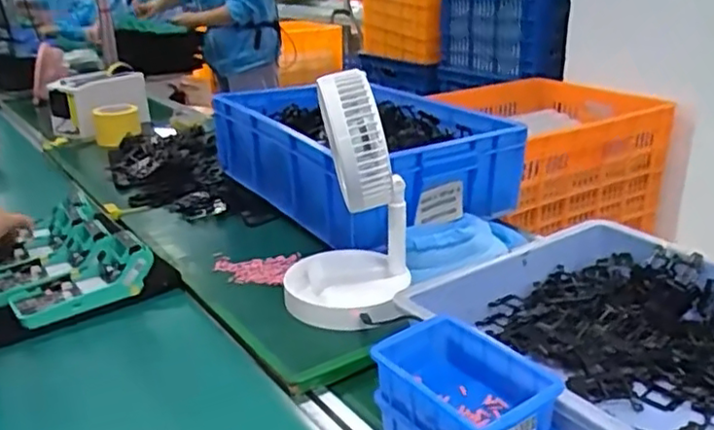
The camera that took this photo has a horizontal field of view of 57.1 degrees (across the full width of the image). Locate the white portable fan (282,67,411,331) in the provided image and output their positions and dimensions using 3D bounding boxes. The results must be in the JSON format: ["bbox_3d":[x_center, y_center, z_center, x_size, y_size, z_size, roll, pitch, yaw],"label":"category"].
[{"bbox_3d":[-0.012,-0.022,0.786,0.153,0.279,0.164,1,22,0],"label":"white portable fan"}]

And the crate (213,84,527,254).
[{"bbox_3d":[-0.002,-0.108,1.121,0.328,0.146,0.484,-13,26,-32],"label":"crate"}]

